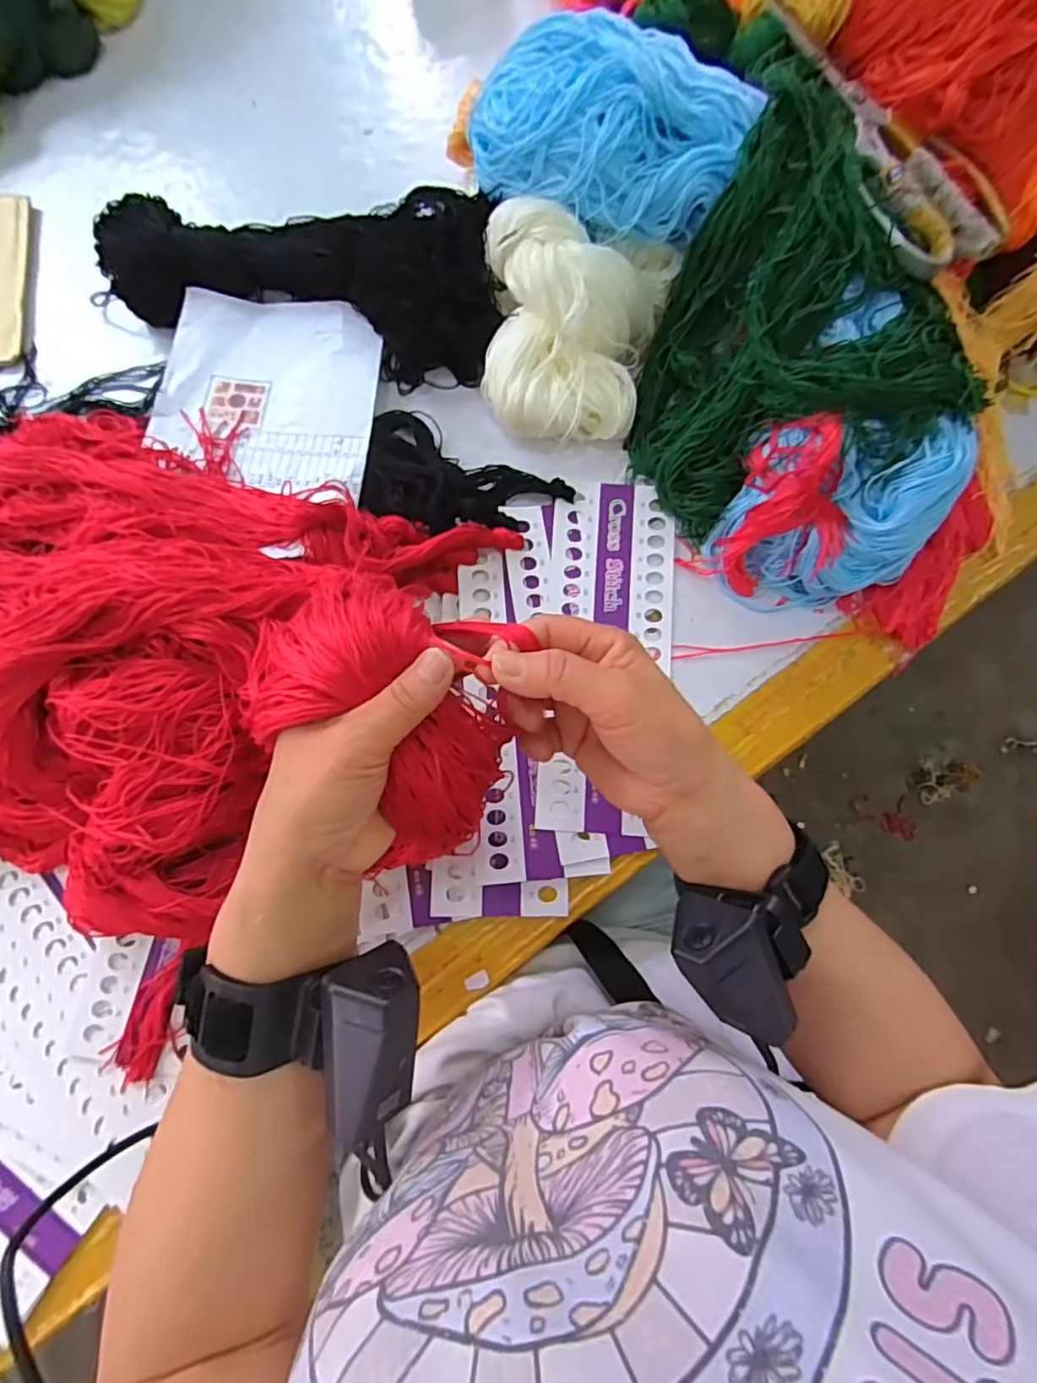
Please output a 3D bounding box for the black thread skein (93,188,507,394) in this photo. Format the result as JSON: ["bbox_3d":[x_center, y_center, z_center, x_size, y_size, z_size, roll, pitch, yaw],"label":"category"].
[{"bbox_3d":[-0.159,-0.294,0.426,0.293,0.058,0.118,4,79,0],"label":"black thread skein"}]

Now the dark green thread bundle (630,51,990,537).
[{"bbox_3d":[0.162,-0.240,0.386,0.187,0.119,0.213,-17,80,-4],"label":"dark green thread bundle"}]

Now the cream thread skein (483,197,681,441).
[{"bbox_3d":[0.038,-0.243,0.405,0.120,0.075,0.122,6,79,1],"label":"cream thread skein"}]

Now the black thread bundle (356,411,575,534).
[{"bbox_3d":[-0.045,-0.141,0.411,0.144,0.026,0.074,26,80,4],"label":"black thread bundle"}]

